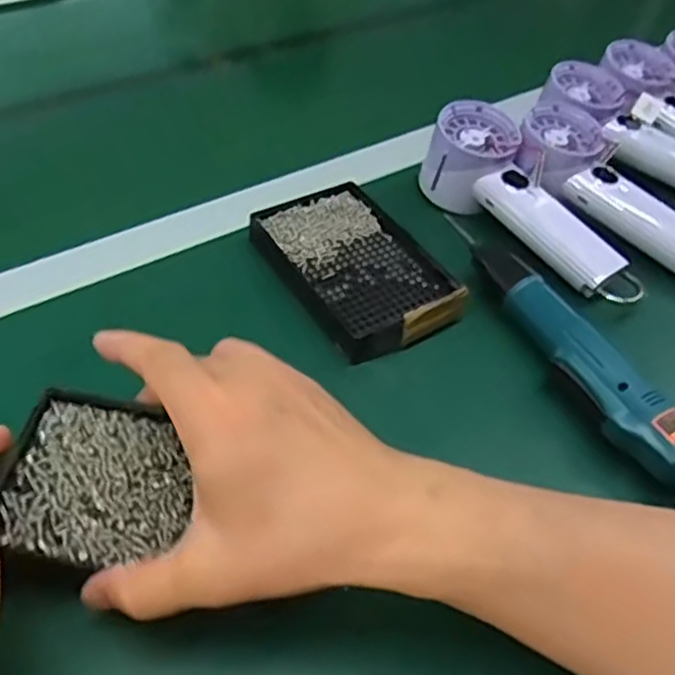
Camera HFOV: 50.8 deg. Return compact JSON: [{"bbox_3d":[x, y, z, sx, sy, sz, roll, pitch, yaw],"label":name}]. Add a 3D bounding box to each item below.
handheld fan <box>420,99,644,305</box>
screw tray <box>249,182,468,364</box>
[{"bbox_3d":[0.142,-0.093,0.528,0.063,0.057,0.197,-32,71,-29],"label":"handheld fan"},{"bbox_3d":[0.013,-0.049,0.486,0.090,0.023,0.147,-25,55,-25],"label":"screw tray"}]

